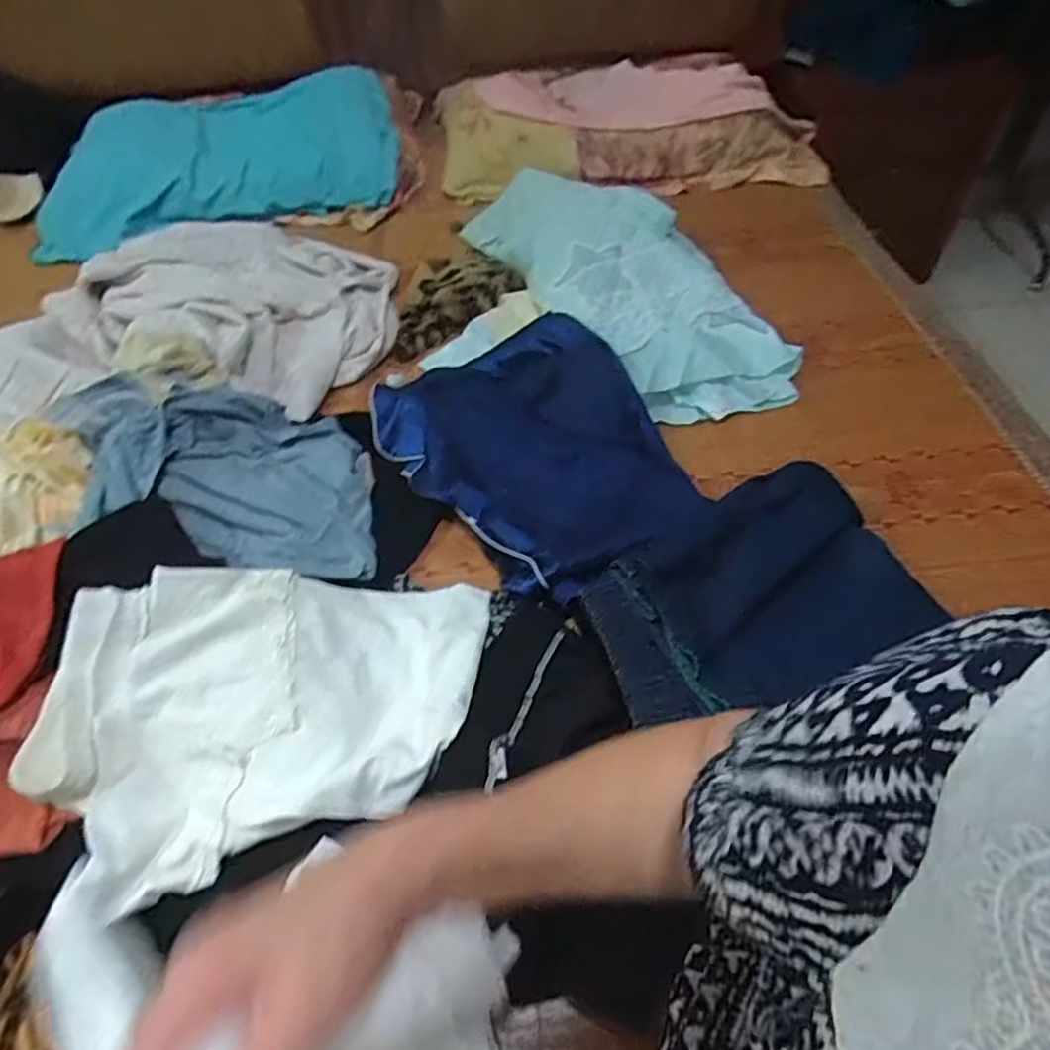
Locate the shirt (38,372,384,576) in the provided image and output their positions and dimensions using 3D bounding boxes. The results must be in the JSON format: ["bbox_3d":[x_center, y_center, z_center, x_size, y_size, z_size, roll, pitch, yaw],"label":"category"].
[{"bbox_3d":[-0.333,-0.057,0.735,0.297,0.128,0.246,-9,52,-3],"label":"shirt"}]

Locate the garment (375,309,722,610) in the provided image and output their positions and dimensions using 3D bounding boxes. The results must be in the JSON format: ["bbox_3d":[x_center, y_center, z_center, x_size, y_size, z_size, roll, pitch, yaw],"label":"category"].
[{"bbox_3d":[0.025,-0.100,0.835,0.328,0.054,0.416,-28,55,-17],"label":"garment"}]

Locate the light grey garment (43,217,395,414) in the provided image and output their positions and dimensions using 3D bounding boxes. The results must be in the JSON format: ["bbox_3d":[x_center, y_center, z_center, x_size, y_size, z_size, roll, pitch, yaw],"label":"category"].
[{"bbox_3d":[-0.419,-0.347,1.020,0.412,0.139,0.457,35,62,27],"label":"light grey garment"}]

